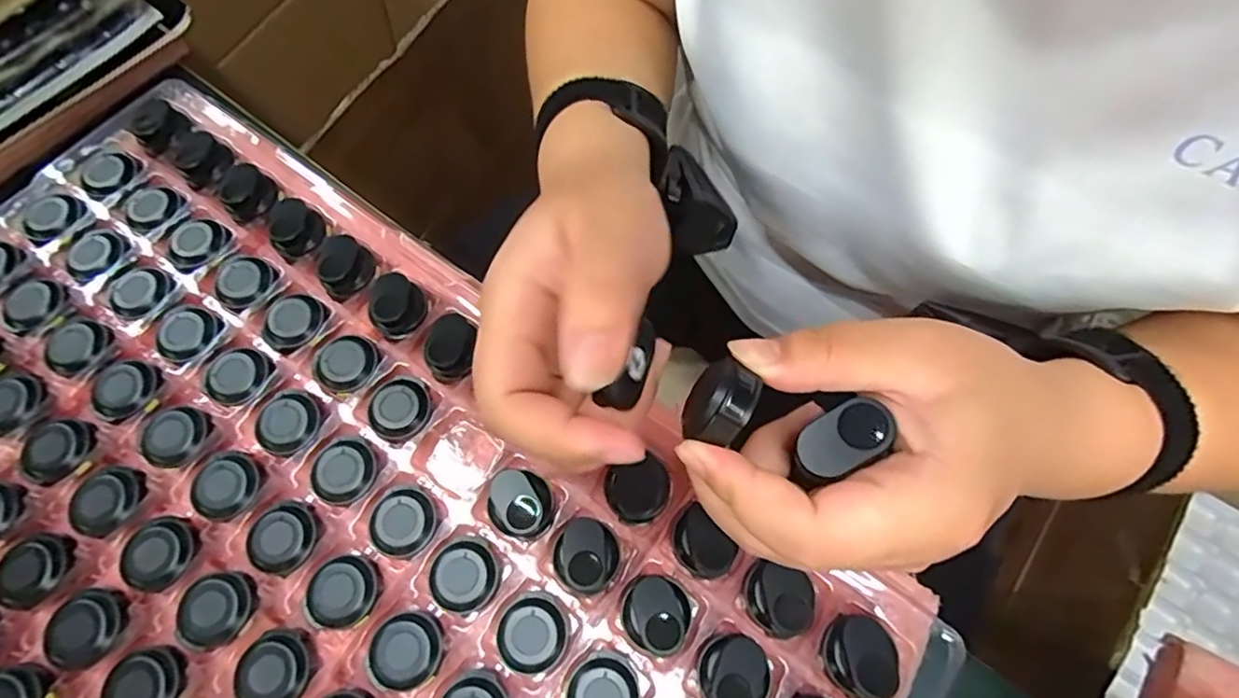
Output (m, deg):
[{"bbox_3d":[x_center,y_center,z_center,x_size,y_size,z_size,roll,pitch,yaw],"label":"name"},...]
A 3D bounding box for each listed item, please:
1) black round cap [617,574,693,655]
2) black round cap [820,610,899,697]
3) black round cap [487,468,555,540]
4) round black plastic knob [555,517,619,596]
[{"bbox_3d":[0.014,0.107,0.240,0.026,0.012,0.026,0,68,0],"label":"black round cap"},{"bbox_3d":[0.094,0.121,0.234,0.022,0.016,0.030,-1,68,-1],"label":"black round cap"},{"bbox_3d":[-0.043,0.067,0.258,0.029,0.013,0.026,31,72,26],"label":"black round cap"},{"bbox_3d":[-0.014,0.087,0.250,0.026,0.009,0.028,0,68,0],"label":"round black plastic knob"}]

